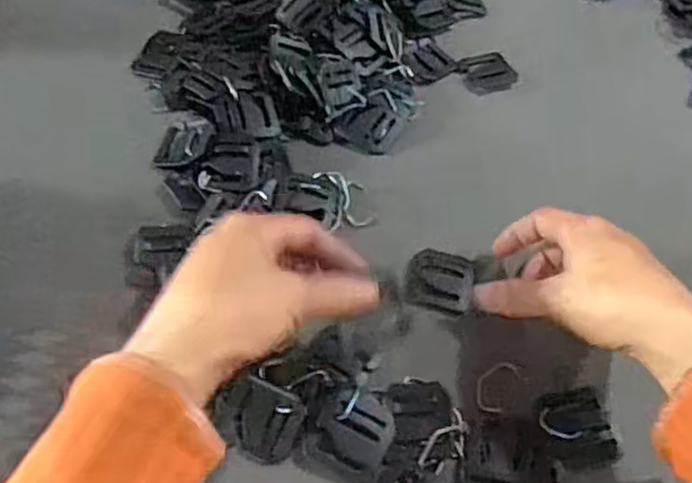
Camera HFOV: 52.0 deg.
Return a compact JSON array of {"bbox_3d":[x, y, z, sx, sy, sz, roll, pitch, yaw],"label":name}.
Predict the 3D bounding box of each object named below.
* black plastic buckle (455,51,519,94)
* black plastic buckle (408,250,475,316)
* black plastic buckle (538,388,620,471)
[{"bbox_3d":[0.111,-0.132,0.552,0.040,0.007,0.040,-11,53,-12],"label":"black plastic buckle"},{"bbox_3d":[0.058,0.024,0.437,0.040,0.004,0.042,12,52,7],"label":"black plastic buckle"},{"bbox_3d":[0.121,0.097,0.370,0.037,0.004,0.041,-8,52,-9],"label":"black plastic buckle"}]

